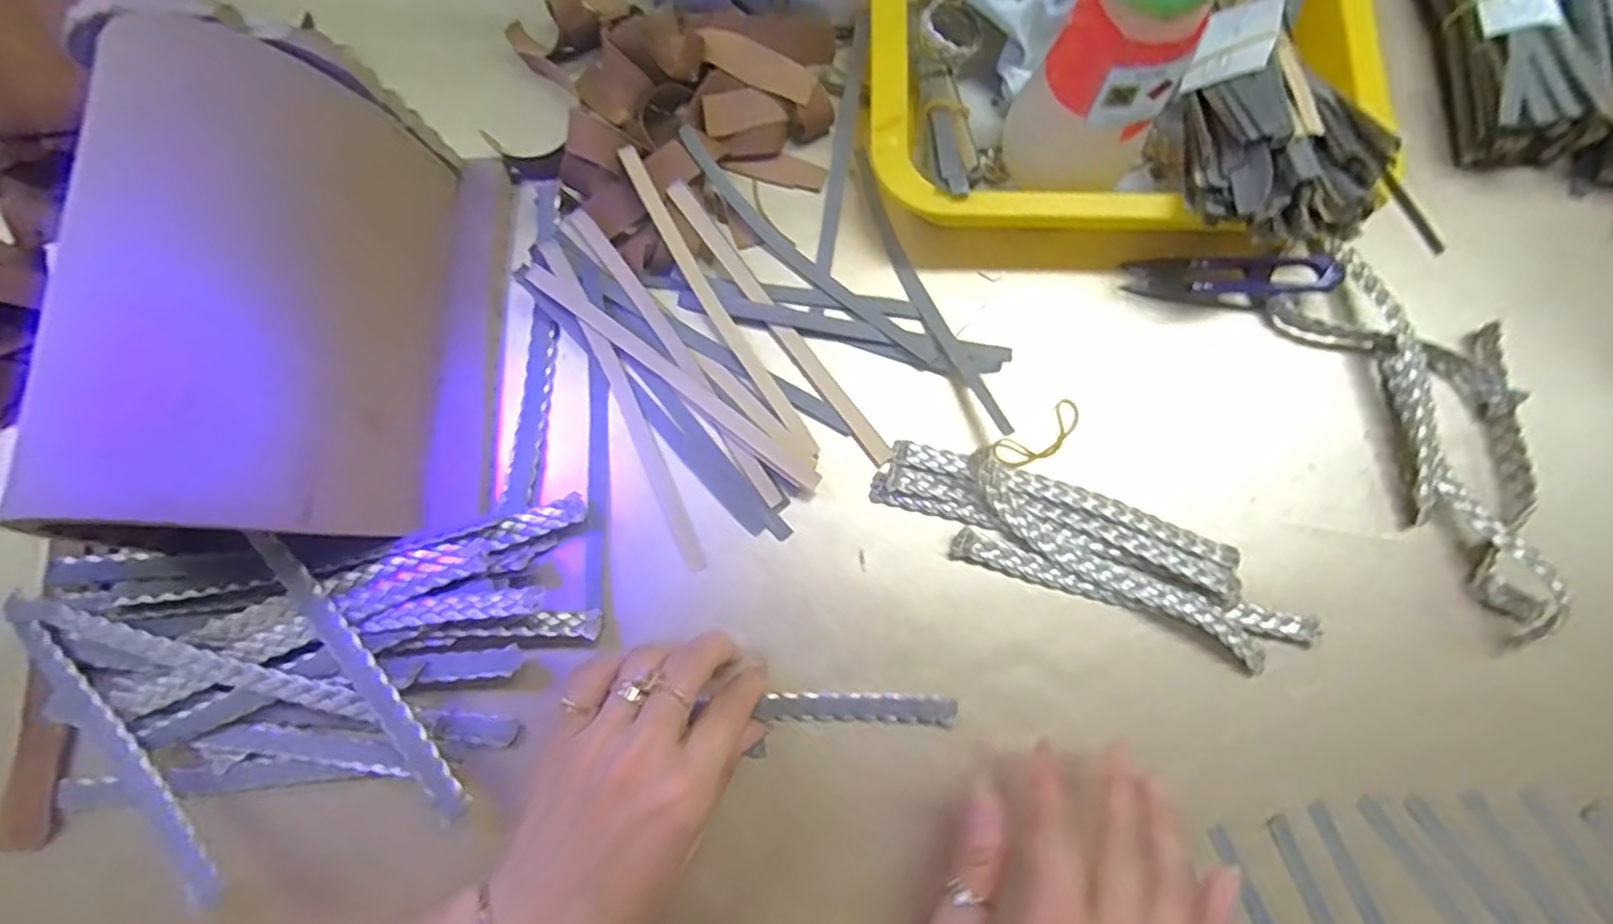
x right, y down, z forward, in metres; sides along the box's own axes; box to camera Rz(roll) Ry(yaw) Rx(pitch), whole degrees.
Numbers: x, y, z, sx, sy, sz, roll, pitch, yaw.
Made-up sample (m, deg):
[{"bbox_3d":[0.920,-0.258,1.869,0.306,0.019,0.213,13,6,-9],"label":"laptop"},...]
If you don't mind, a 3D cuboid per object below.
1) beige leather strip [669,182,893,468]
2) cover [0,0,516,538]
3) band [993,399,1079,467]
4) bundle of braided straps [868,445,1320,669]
[{"bbox_3d":[-0.012,-0.069,0.345,0.011,0.021,0.170,-37,81,-7],"label":"beige leather strip"},{"bbox_3d":[-0.209,-0.069,0.295,0.118,0.105,0.190,-3,79,-1],"label":"cover"},{"bbox_3d":[0.117,-0.012,0.344,0.049,0.004,0.020,-32,81,-6],"label":"band"},{"bbox_3d":[0.136,0.039,0.327,0.205,0.019,0.051,22,80,4],"label":"bundle of braided straps"}]

